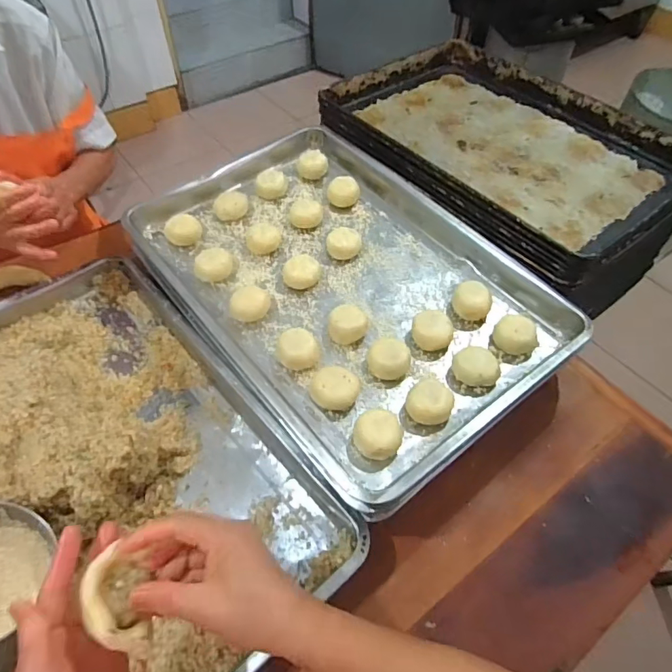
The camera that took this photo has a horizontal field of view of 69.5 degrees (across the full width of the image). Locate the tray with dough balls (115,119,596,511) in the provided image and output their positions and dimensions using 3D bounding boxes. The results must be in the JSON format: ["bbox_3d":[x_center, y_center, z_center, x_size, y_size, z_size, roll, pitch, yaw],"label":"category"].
[{"bbox_3d":[0.007,-0.094,0.693,0.421,0.056,0.598,-32,59,-23],"label":"tray with dough balls"}]

